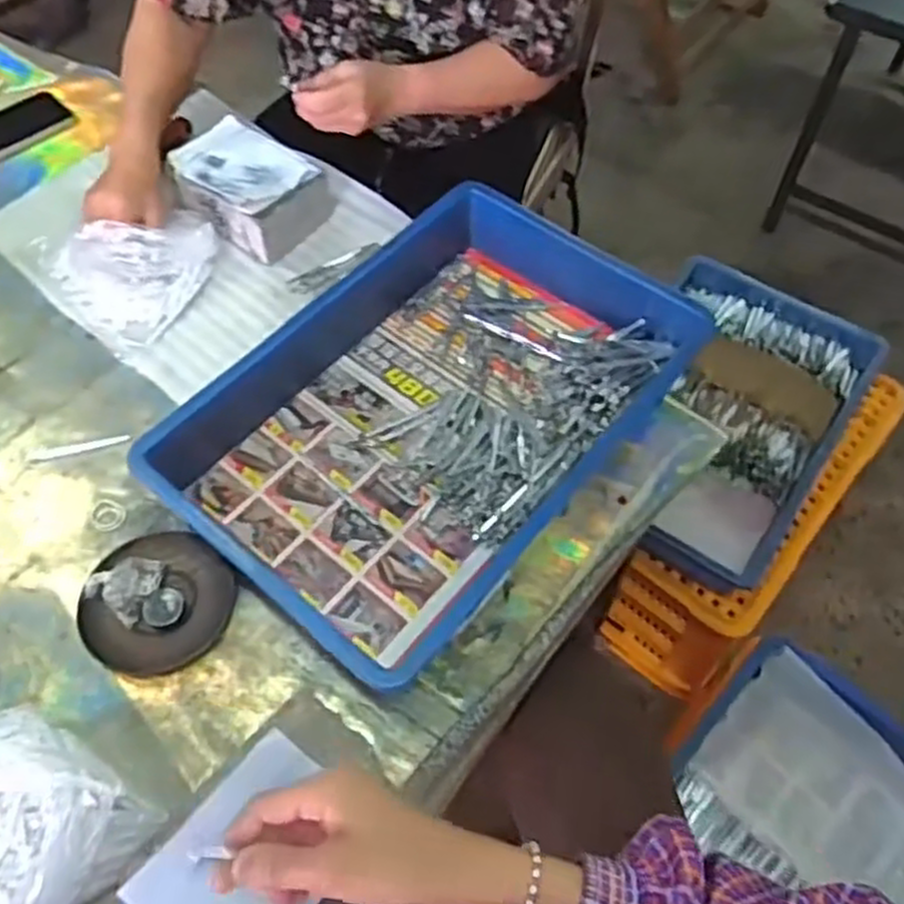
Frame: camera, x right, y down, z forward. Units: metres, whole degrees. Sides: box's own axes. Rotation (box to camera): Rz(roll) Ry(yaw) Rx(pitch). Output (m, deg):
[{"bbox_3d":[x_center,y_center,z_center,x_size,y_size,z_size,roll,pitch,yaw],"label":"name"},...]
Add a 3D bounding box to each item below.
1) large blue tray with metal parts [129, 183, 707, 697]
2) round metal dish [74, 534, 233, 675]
[{"bbox_3d":[-0.009,-0.042,0.684,0.291,0.089,0.437,35,64,20],"label":"large blue tray with metal parts"},{"bbox_3d":[-0.230,0.117,0.617,0.111,0.013,0.113,0,58,0],"label":"round metal dish"}]

